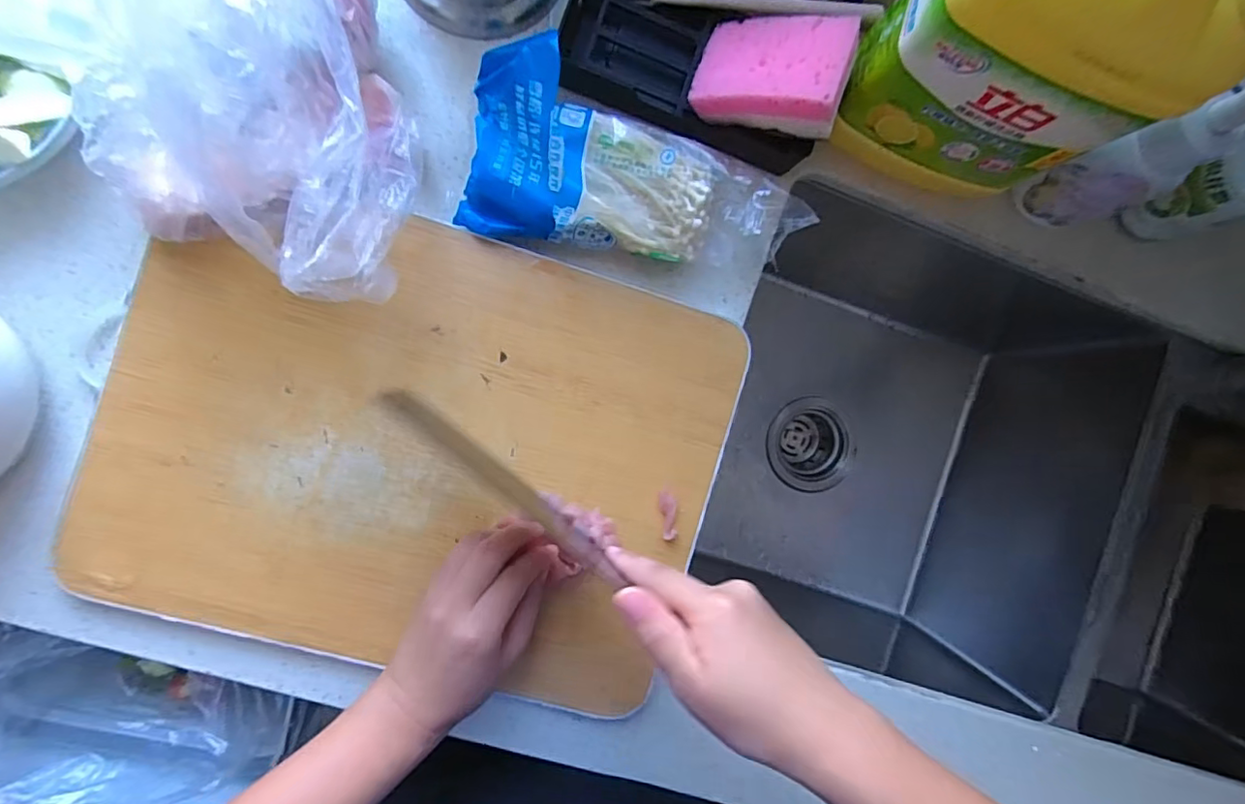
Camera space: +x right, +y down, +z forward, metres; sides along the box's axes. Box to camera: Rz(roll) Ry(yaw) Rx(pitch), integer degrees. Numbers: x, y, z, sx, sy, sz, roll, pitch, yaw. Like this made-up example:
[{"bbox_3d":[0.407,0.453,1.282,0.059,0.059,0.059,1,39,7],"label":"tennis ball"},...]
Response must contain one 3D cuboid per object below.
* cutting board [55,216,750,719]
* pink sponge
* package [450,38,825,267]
[{"bbox_3d":[-0.130,0.034,0.381,0.385,0.022,0.293,18,92,-9],"label":"cutting board"},{"bbox_3d":[0.099,-0.213,0.366,0.095,0.028,0.068,16,84,27],"label":"pink sponge"},{"bbox_3d":[0.013,-0.142,0.371,0.223,0.044,0.106,14,90,-7],"label":"package"}]

